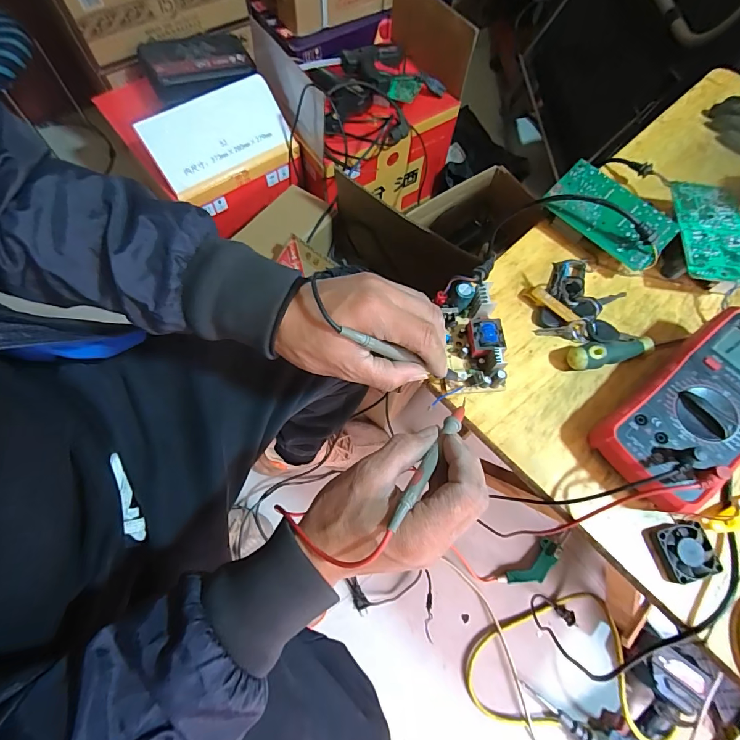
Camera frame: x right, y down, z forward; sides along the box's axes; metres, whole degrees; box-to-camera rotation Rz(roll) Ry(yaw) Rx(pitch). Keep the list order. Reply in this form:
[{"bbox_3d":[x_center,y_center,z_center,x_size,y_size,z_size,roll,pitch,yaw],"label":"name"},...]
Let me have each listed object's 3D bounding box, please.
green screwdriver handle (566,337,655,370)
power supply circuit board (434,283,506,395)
[{"bbox_3d":[0.225,-0.016,0.370,0.085,0.027,0.021,-11,69,-6],"label":"green screwdriver handle"},{"bbox_3d":[0.095,-0.030,0.363,0.054,0.035,0.098,-6,79,-3],"label":"power supply circuit board"}]

